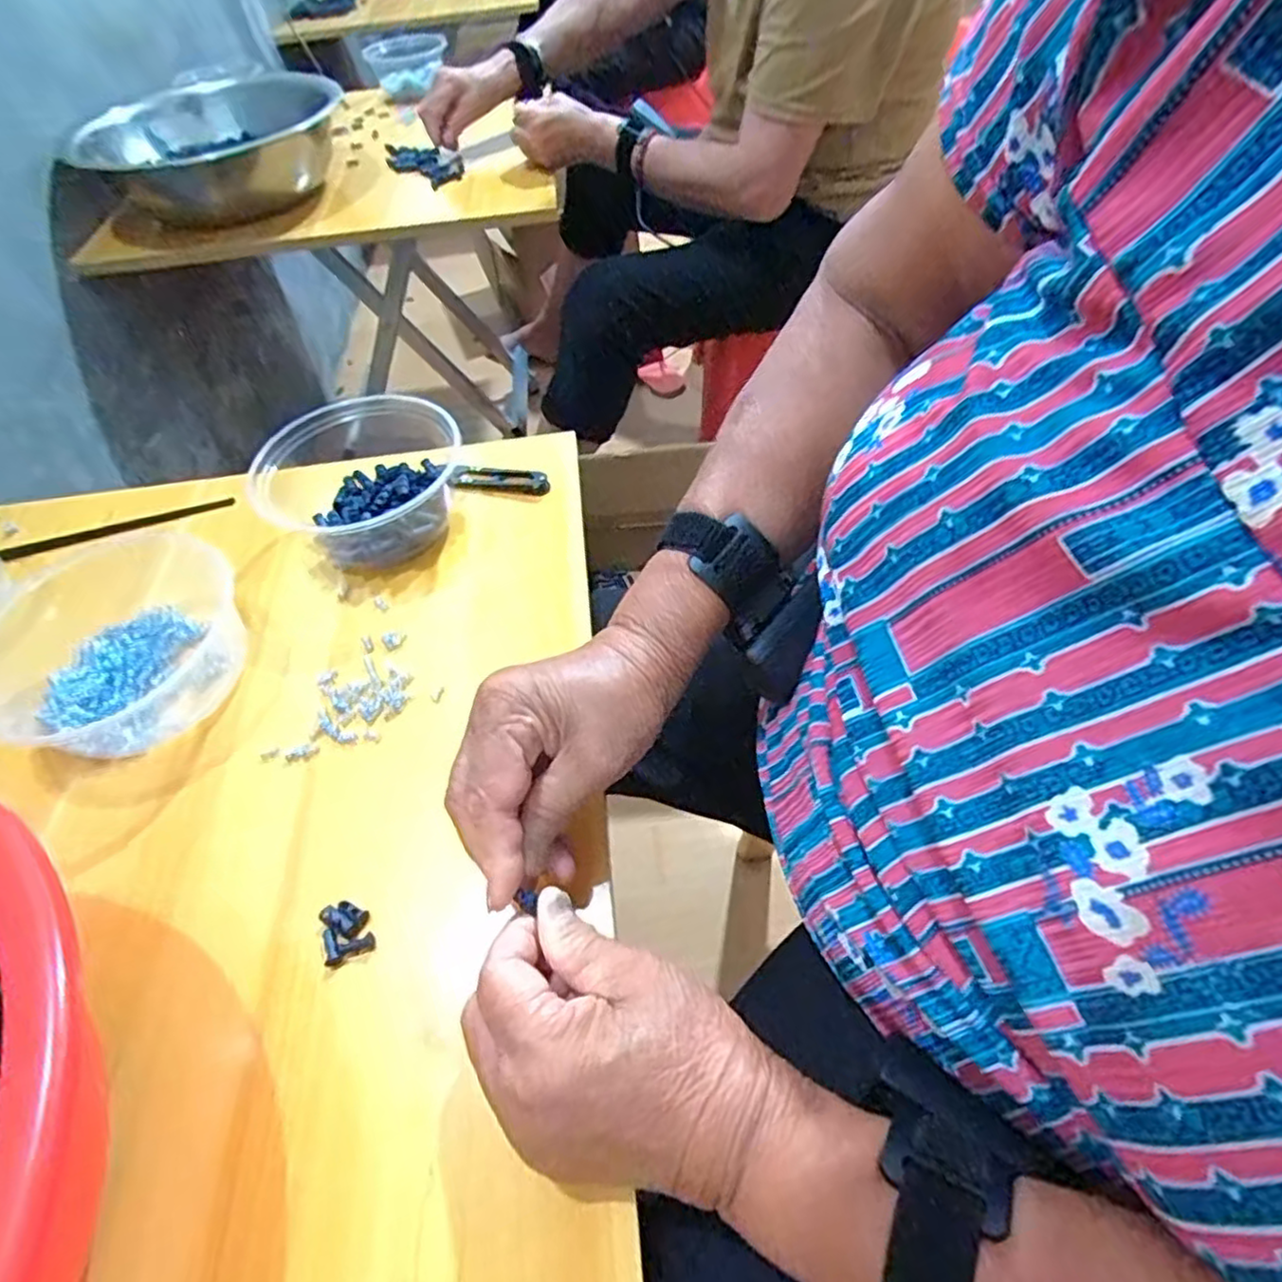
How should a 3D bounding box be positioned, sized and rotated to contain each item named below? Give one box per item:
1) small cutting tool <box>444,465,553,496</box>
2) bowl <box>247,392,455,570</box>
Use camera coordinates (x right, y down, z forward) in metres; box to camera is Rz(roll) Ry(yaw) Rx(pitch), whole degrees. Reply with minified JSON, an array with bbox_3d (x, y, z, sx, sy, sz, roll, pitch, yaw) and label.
[{"bbox_3d":[-0.106,-0.121,0.509,0.079,0.009,0.023,3,50,10],"label":"small cutting tool"},{"bbox_3d":[-0.192,-0.108,0.474,0.129,0.063,0.149,-14,54,-6],"label":"bowl"}]

